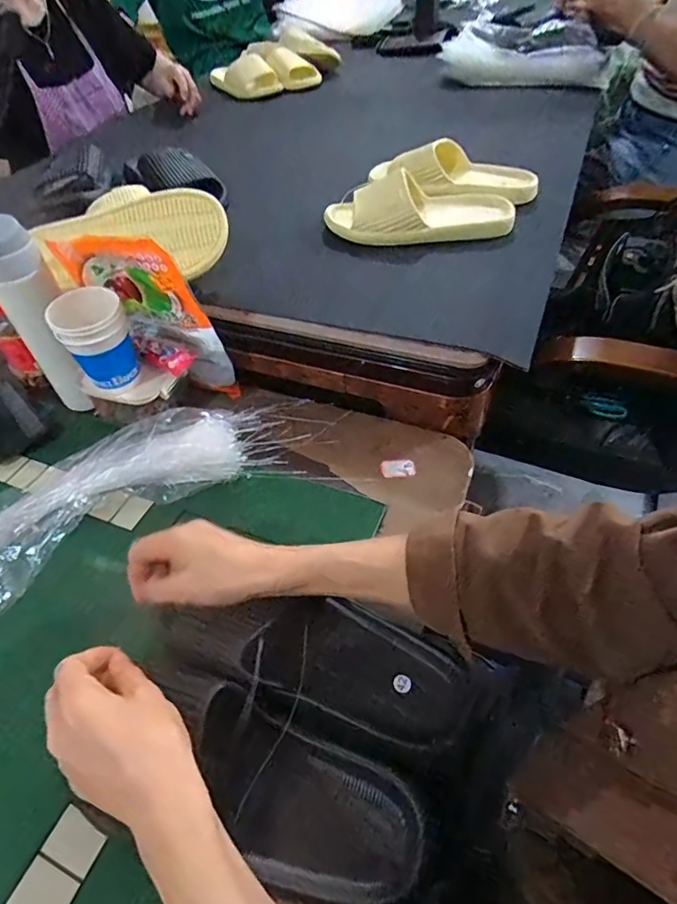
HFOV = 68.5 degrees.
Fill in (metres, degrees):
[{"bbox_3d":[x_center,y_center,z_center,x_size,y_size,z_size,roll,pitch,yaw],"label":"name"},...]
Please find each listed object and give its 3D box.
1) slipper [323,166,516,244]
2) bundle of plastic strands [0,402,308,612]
[{"bbox_3d":[0.106,-0.329,0.660,0.247,0.062,0.105,-1,49,5],"label":"slipper"},{"bbox_3d":[-0.252,0.043,0.488,0.444,0.072,0.140,-30,53,-19],"label":"bundle of plastic strands"}]

